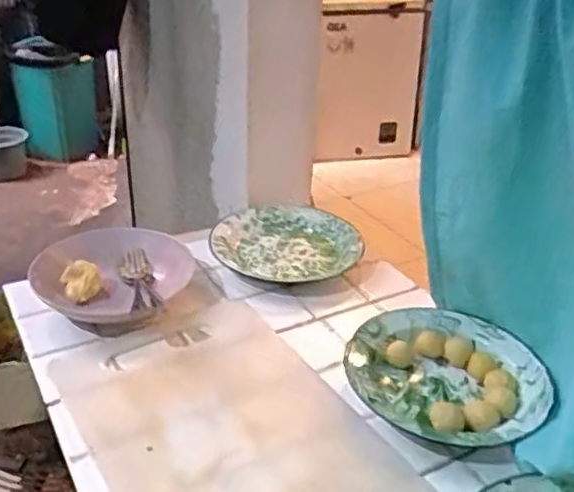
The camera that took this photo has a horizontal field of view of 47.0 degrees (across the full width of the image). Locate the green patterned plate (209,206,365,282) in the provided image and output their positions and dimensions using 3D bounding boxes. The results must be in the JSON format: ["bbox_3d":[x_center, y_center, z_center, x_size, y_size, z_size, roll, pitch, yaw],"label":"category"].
[{"bbox_3d":[-0.003,-0.005,0.944,0.193,0.032,0.165,-14,35,-25],"label":"green patterned plate"}]

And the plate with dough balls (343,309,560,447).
[{"bbox_3d":[0.173,0.137,0.706,0.211,0.035,0.182,10,32,12],"label":"plate with dough balls"}]

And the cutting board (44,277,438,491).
[{"bbox_3d":[-0.060,0.179,0.647,0.248,0.008,0.422,-18,36,-30],"label":"cutting board"}]

